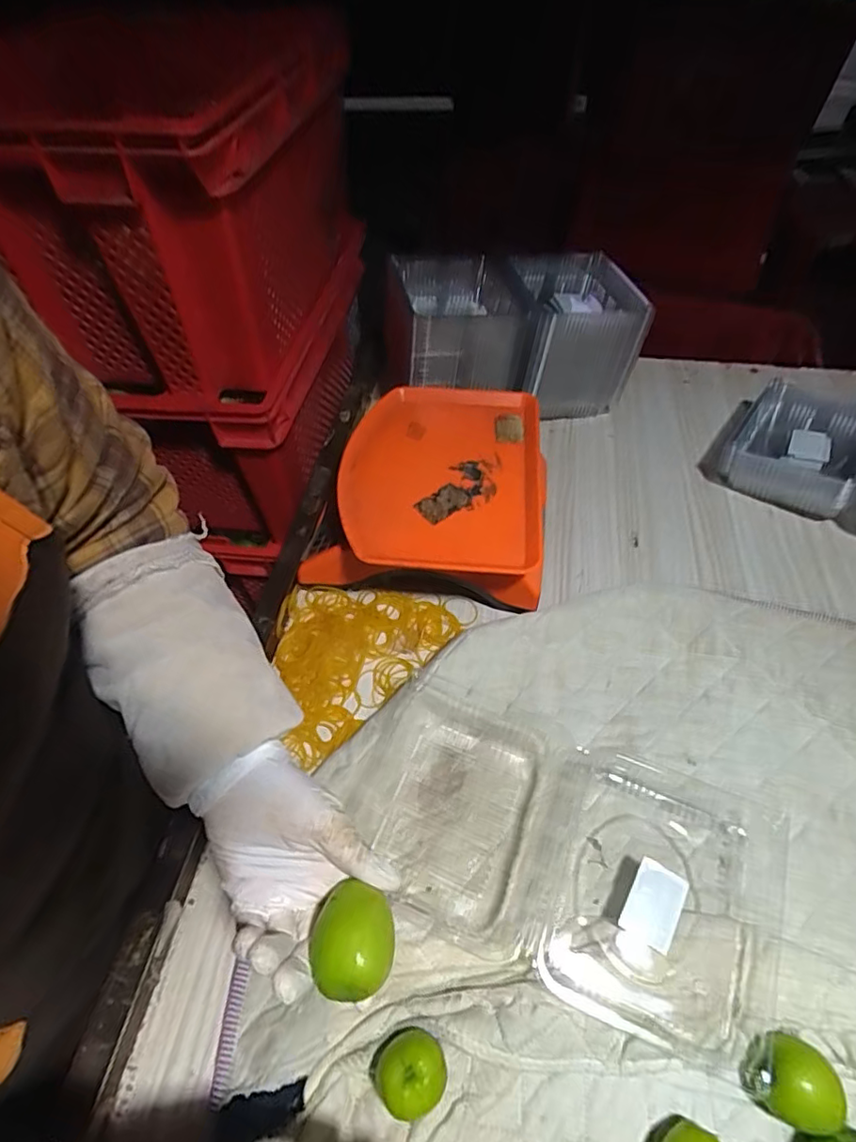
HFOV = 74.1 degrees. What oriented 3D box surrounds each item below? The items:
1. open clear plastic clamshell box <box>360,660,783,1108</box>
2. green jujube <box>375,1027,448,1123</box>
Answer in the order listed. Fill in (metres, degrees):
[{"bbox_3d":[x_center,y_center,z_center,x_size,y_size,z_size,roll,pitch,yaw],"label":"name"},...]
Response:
[{"bbox_3d":[0.119,0.243,0.499,0.361,0.044,0.211,16,54,15],"label":"open clear plastic clamshell box"},{"bbox_3d":[-0.011,0.358,0.404,0.045,0.040,0.048,-1,52,2],"label":"green jujube"}]

